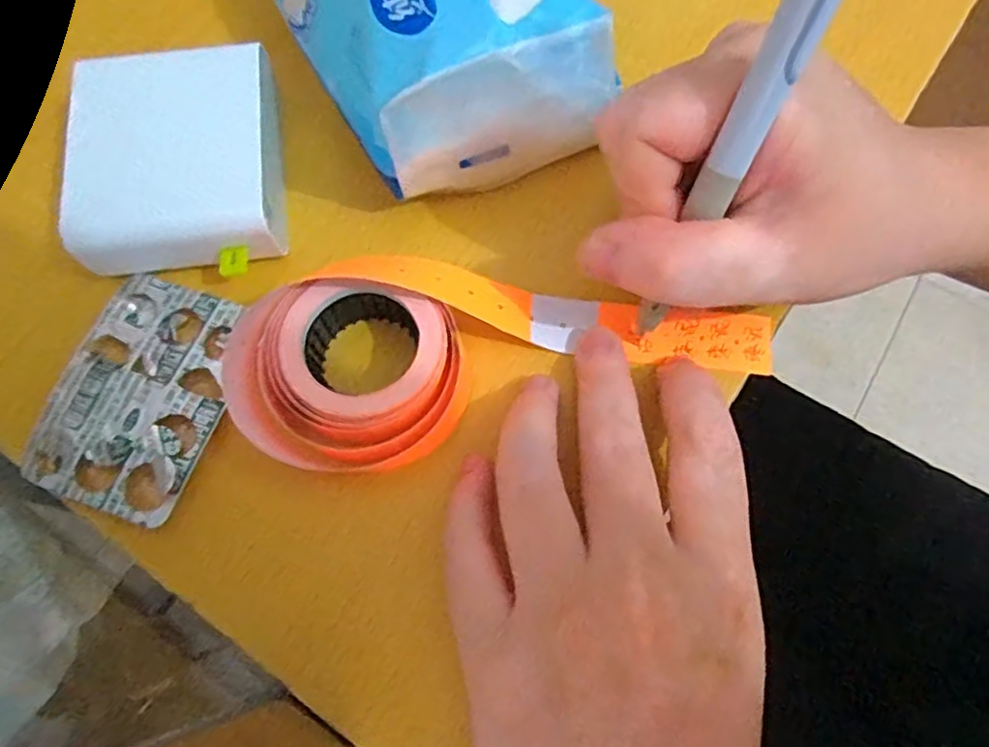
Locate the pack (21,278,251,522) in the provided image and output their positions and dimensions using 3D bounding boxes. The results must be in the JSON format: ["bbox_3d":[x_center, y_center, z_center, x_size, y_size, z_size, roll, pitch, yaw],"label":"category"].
[{"bbox_3d":[-0.116,0.006,0.216,0.055,0.008,0.076,18,73,6],"label":"pack"}]

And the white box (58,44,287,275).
[{"bbox_3d":[-0.110,-0.074,0.231,0.067,0.030,0.078,-8,72,-2],"label":"white box"}]

